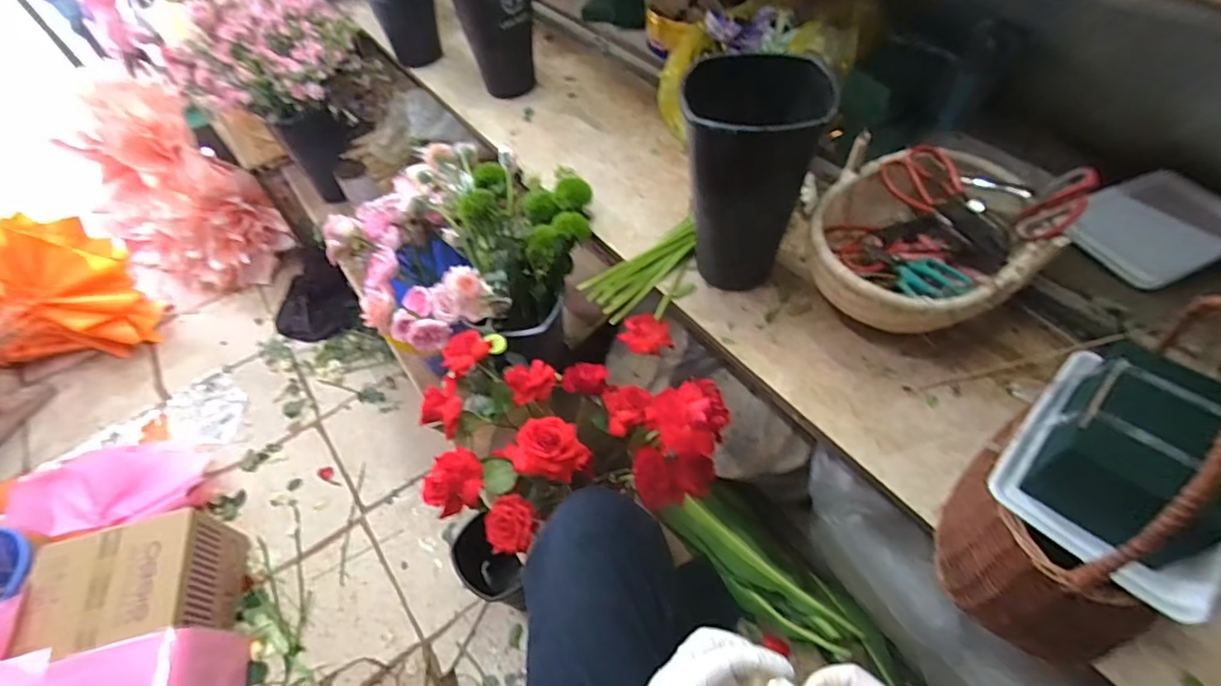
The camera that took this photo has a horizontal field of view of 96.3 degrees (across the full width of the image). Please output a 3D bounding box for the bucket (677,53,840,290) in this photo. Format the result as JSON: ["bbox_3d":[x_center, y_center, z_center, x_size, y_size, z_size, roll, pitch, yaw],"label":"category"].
[{"bbox_3d":[0.195,-0.217,0.784,0.178,0.296,0.176,3,51,8],"label":"bucket"}]

